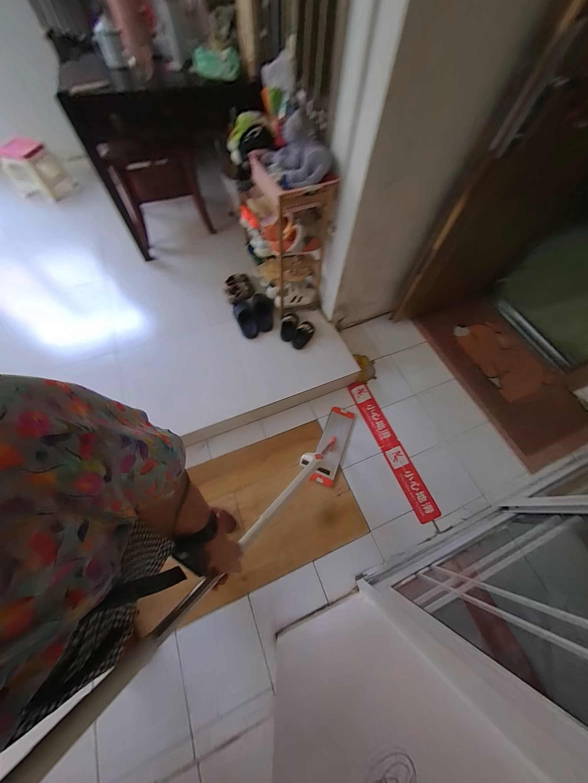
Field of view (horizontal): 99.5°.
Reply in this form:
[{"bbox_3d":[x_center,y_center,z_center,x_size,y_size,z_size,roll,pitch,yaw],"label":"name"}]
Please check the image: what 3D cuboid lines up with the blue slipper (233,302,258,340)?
[{"bbox_3d":[-0.282,-0.424,1.496,0.106,0.057,0.254,-21,65,-8],"label":"blue slipper"}]

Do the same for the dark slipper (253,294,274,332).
[{"bbox_3d":[-0.183,-0.480,1.493,0.120,0.050,0.265,-7,64,-1],"label":"dark slipper"}]

